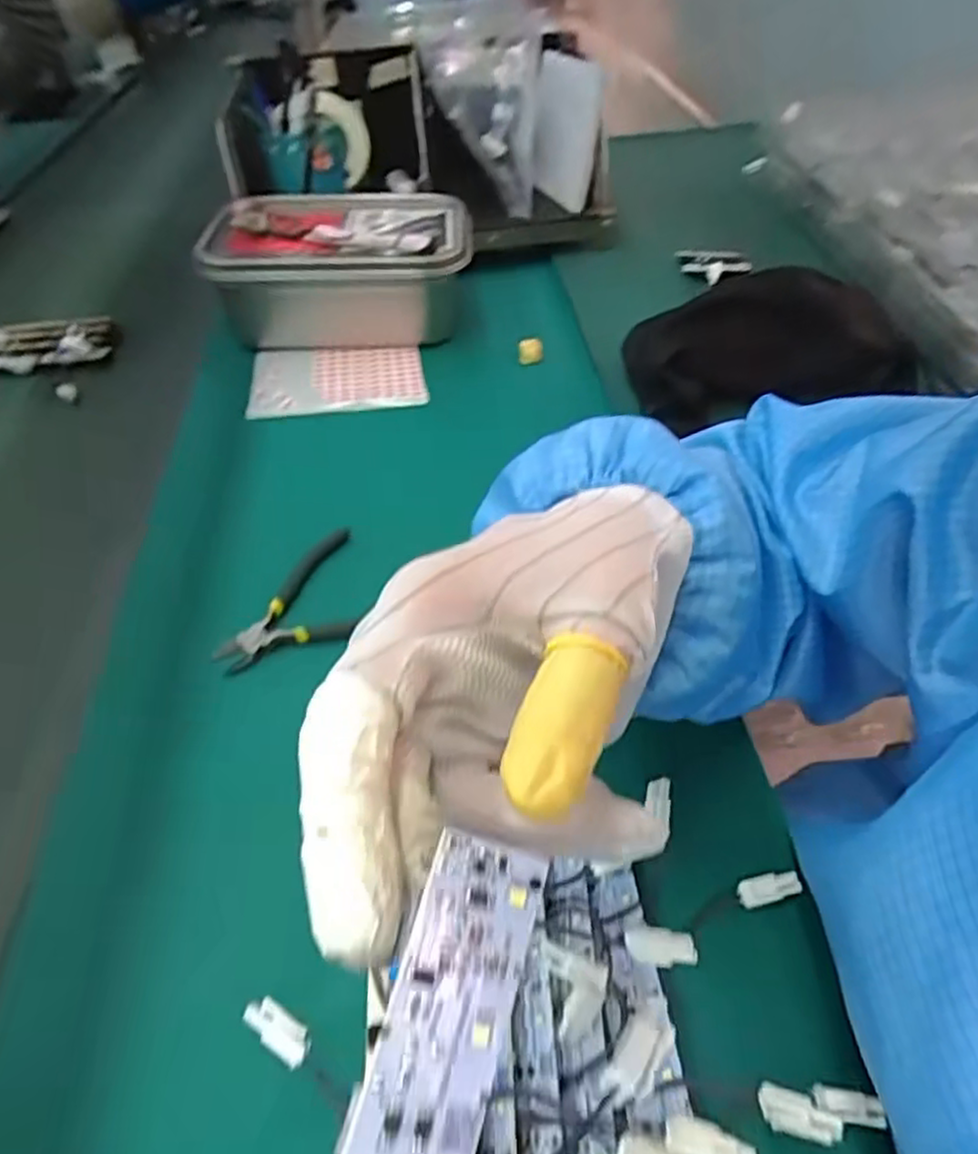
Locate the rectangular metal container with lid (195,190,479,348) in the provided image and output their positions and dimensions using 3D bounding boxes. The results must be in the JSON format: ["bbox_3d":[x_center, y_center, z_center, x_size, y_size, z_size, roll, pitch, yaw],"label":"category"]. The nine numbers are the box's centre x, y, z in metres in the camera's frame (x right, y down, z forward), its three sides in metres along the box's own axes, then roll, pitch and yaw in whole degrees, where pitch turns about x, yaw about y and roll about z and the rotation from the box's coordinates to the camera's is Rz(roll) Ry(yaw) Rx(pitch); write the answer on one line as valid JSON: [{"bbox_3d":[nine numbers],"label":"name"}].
[{"bbox_3d":[-0.137,-0.298,0.677,0.233,0.093,0.157,-3,47,1],"label":"rectangular metal container with lid"}]

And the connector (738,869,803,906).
[{"bbox_3d":[0.126,0.140,0.316,0.028,0.005,0.013,-18,48,5],"label":"connector"}]

